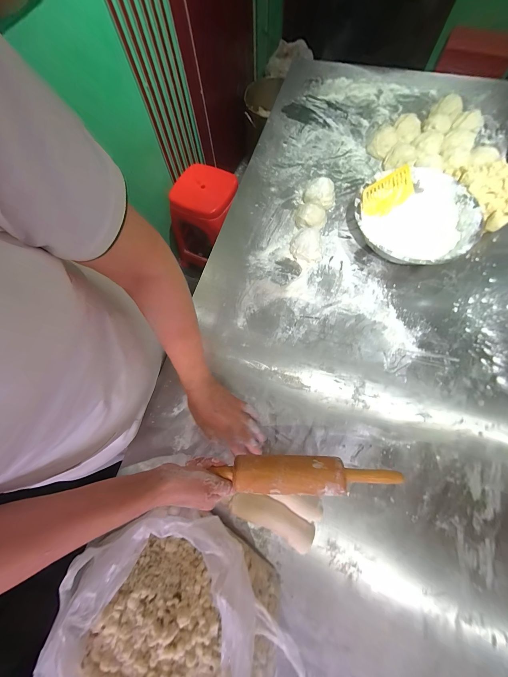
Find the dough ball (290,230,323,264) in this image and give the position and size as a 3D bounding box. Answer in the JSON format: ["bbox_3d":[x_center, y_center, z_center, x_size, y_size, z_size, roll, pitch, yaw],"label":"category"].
[{"bbox_3d":[0.132,-0.230,0.603,0.067,0.055,0.070,-15,72,-3],"label":"dough ball"}]

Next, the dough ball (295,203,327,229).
[{"bbox_3d":[0.152,-0.323,0.632,0.081,0.055,0.074,15,73,7],"label":"dough ball"}]

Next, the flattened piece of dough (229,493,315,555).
[{"bbox_3d":[0.032,0.324,0.440,0.152,0.042,0.053,23,74,10],"label":"flattened piece of dough"}]

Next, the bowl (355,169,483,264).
[{"bbox_3d":[0.392,-0.285,0.591,0.267,0.086,0.250,-1,72,2],"label":"bowl"}]

